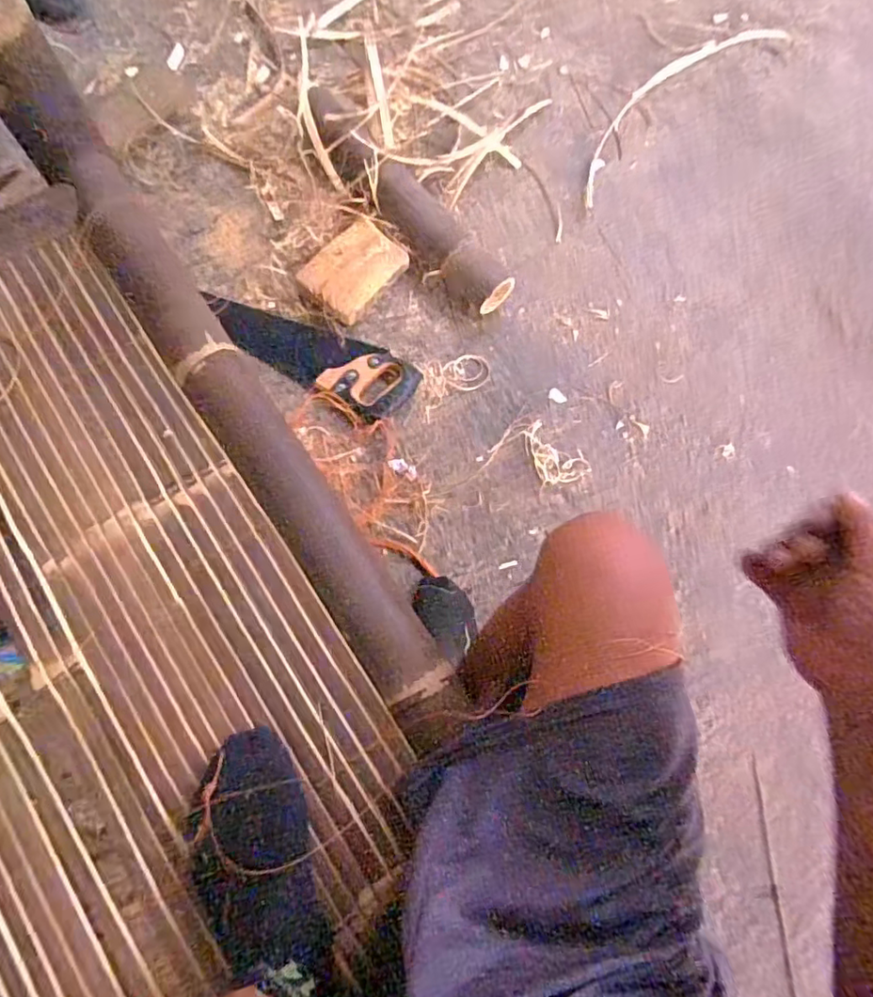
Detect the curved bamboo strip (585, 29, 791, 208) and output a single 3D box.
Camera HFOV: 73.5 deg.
[{"bbox_3d":[0.465,-0.787,1.136,0.604,0.031,0.105,-43,83,-12],"label":"curved bamboo strip"}]

